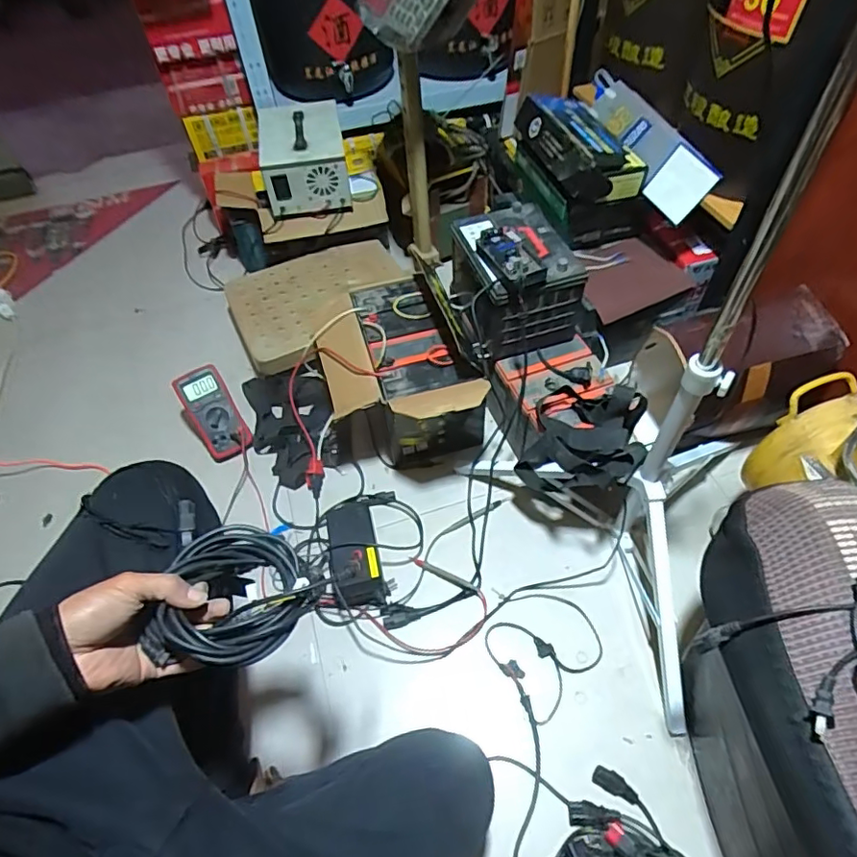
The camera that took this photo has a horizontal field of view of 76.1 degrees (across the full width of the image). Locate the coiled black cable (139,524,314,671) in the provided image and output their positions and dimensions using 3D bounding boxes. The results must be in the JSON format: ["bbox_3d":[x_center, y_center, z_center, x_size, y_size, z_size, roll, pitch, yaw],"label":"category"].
[{"bbox_3d":[-0.176,0.150,0.493,0.134,0.048,0.134,4,40,-3],"label":"coiled black cable"}]

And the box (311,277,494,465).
[{"bbox_3d":[-0.052,-0.098,1.100,0.287,0.236,0.385,-15,55,-7],"label":"box"}]

